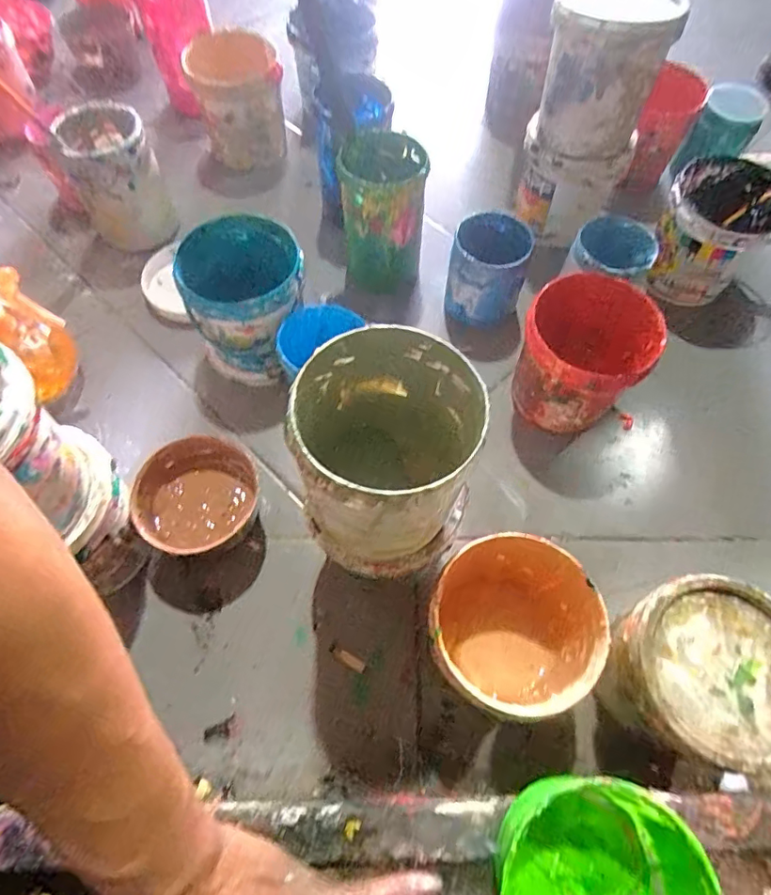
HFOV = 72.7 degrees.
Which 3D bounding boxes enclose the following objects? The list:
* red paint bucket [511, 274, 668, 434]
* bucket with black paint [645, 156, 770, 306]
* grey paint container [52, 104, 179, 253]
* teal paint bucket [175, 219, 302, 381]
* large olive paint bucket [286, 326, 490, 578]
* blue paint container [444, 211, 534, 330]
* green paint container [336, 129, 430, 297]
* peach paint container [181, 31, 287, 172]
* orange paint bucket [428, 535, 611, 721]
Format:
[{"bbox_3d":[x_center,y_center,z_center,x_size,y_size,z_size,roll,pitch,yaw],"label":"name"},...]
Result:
[{"bbox_3d":[0.203,-0.087,0.553,0.116,0.129,0.123,32,67,14],"label":"red paint bucket"},{"bbox_3d":[0.394,-0.259,0.633,0.125,0.117,0.133,38,69,17],"label":"bucket with black paint"},{"bbox_3d":[-0.331,-0.324,0.652,0.108,0.139,0.121,-26,67,-13],"label":"grey paint container"},{"bbox_3d":[-0.147,-0.154,0.575,0.122,0.134,0.118,0,63,-1],"label":"teal paint bucket"},{"bbox_3d":[0.001,0.009,0.355,0.114,0.137,0.119,0,63,-1],"label":"large olive paint bucket"},{"bbox_3d":[0.117,-0.208,0.611,0.082,0.091,0.091,11,64,5],"label":"blue paint container"},{"bbox_3d":[-0.004,-0.273,0.620,0.089,0.150,0.107,2,63,0],"label":"green paint container"},{"bbox_3d":[-0.206,-0.483,0.743,0.117,0.132,0.130,-21,66,-11],"label":"peach paint container"},{"bbox_3d":[0.096,0.152,0.430,0.124,0.125,0.122,0,63,-1],"label":"orange paint bucket"}]

